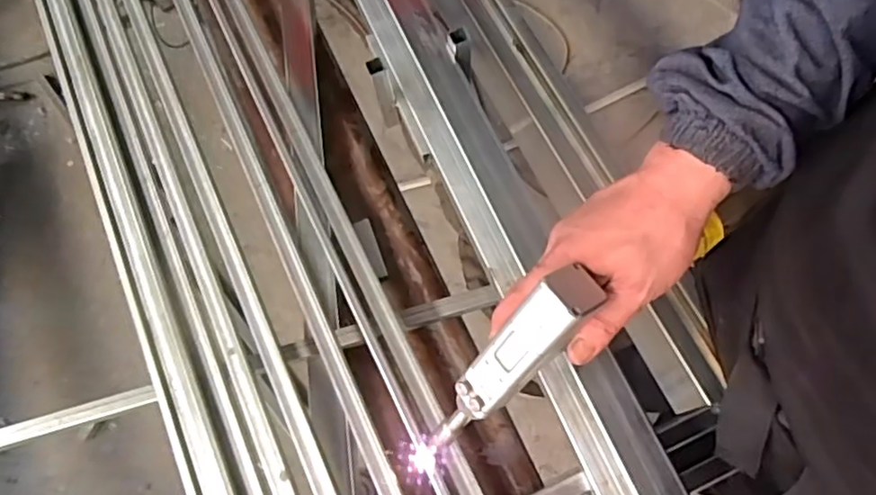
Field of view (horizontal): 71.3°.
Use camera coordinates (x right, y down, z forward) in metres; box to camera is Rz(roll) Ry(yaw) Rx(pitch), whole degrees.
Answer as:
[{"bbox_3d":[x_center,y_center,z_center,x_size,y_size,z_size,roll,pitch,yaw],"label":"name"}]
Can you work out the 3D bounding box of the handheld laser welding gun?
[{"bbox_3d":[0.046,0.085,0.425,0.034,0.180,0.035,-17,59,-46],"label":"handheld laser welding gun"}]

